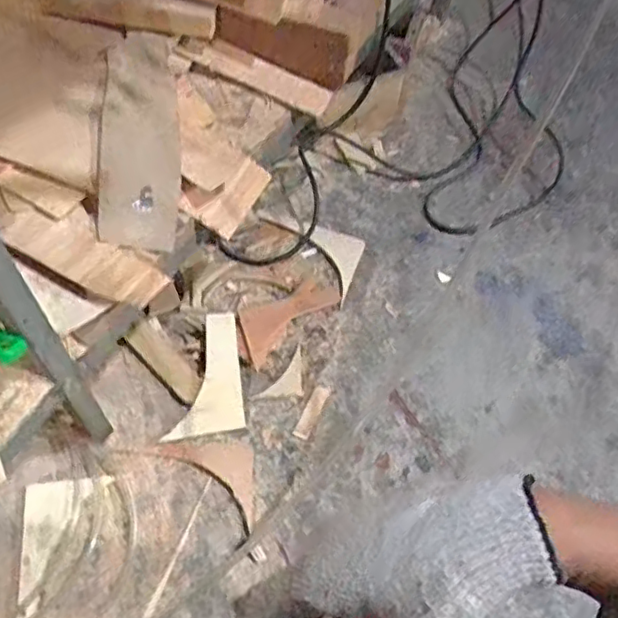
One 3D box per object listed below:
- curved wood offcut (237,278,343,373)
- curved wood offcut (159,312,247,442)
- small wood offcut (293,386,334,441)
[{"bbox_3d":[-0.033,0.005,0.804,0.067,0.021,0.152,39,65,19],"label":"curved wood offcut"},{"bbox_3d":[-0.111,0.080,0.739,0.079,0.009,0.151,7,75,1],"label":"curved wood offcut"},{"bbox_3d":[0.004,0.122,0.745,0.020,0.004,0.072,25,61,12],"label":"small wood offcut"}]

